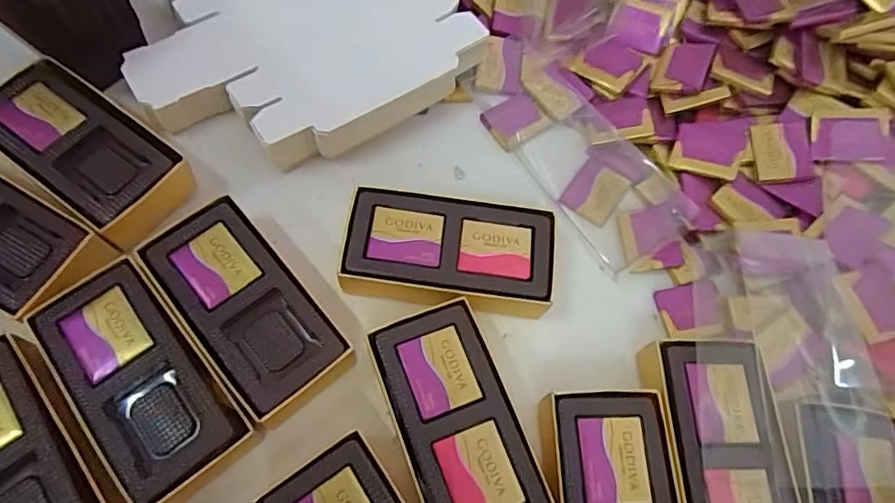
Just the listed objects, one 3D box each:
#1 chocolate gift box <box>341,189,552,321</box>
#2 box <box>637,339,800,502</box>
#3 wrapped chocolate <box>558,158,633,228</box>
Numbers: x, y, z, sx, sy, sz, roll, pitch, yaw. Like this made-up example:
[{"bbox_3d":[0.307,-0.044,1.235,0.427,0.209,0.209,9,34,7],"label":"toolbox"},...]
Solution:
[{"bbox_3d":[0.001,0.004,0.318,0.113,0.035,0.062,9,65,-1],"label":"chocolate gift box"},{"bbox_3d":[0.134,0.104,0.281,0.061,0.031,0.113,0,66,-5],"label":"box"},{"bbox_3d":[0.094,-0.038,0.357,0.032,0.004,0.038,33,67,10],"label":"wrapped chocolate"}]

